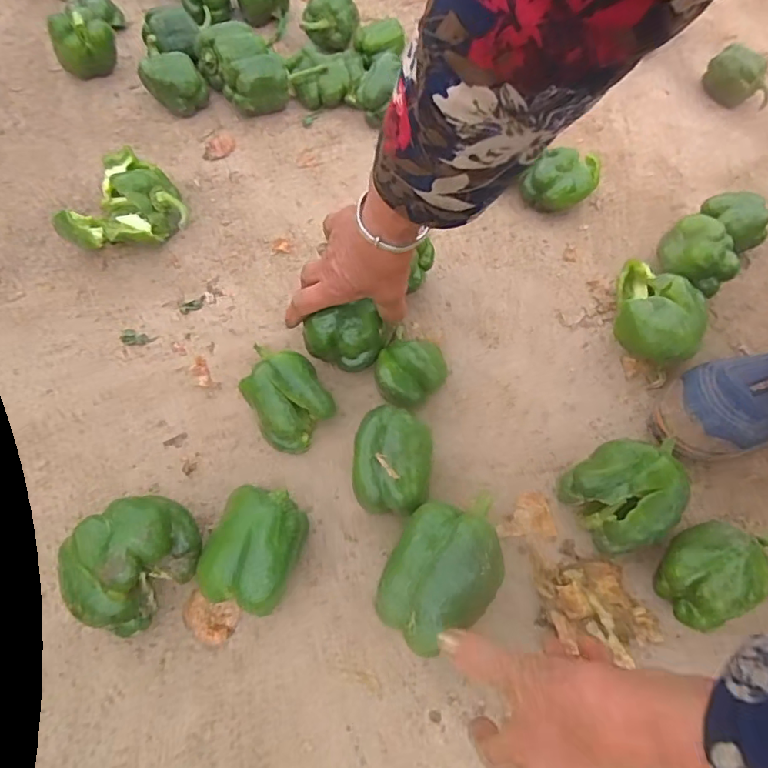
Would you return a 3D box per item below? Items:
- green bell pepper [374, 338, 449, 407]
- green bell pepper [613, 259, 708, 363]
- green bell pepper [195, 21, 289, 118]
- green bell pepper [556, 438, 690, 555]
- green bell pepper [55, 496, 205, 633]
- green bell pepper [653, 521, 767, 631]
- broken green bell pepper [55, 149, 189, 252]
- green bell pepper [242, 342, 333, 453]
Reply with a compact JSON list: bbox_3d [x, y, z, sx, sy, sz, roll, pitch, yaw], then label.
[{"bbox_3d":[0.024,-0.005,0.477,0.063,0.049,0.048,-4,62,-8],"label":"green bell pepper"},{"bbox_3d":[0.268,-0.064,0.519,0.084,0.053,0.099,20,62,5],"label":"green bell pepper"},{"bbox_3d":[-0.171,-0.390,0.656,0.082,0.065,0.128,-31,69,-20],"label":"green bell pepper"},{"bbox_3d":[0.203,0.084,0.432,0.098,0.058,0.075,-28,68,-19],"label":"green bell pepper"},{"bbox_3d":[-0.183,0.128,0.386,0.069,0.071,0.090,39,65,15],"label":"green bell pepper"},{"bbox_3d":[0.262,0.142,0.408,0.100,0.064,0.063,-16,65,-13],"label":"green bell pepper"},{"bbox_3d":[-0.276,-0.182,0.551,0.119,0.056,0.105,-25,67,-18],"label":"broken green bell pepper"},{"bbox_3d":[-0.090,0.006,0.462,0.061,0.049,0.098,-28,68,-19],"label":"green bell pepper"}]

